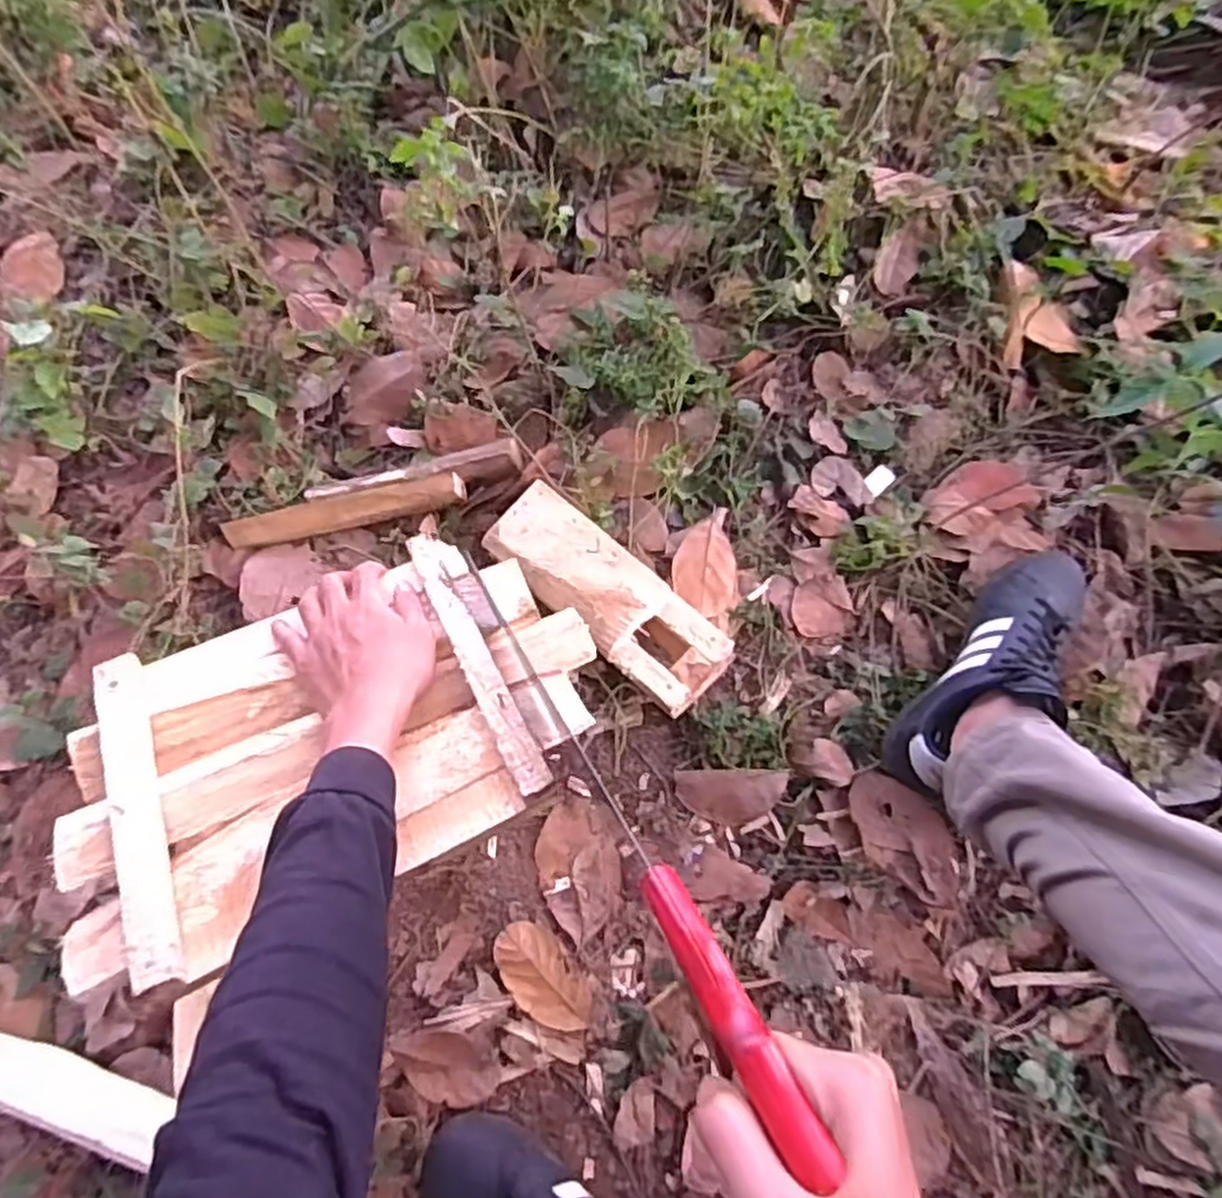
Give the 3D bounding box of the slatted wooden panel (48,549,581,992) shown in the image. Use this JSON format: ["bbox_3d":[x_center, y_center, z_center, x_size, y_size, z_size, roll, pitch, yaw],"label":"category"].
[{"bbox_3d":[-0.195,0.091,0.546,0.366,0.034,0.242,-25,54,-14],"label":"slatted wooden panel"}]

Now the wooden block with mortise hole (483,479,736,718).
[{"bbox_3d":[-0.006,-0.001,0.786,0.271,0.062,0.095,40,77,14],"label":"wooden block with mortise hole"}]

